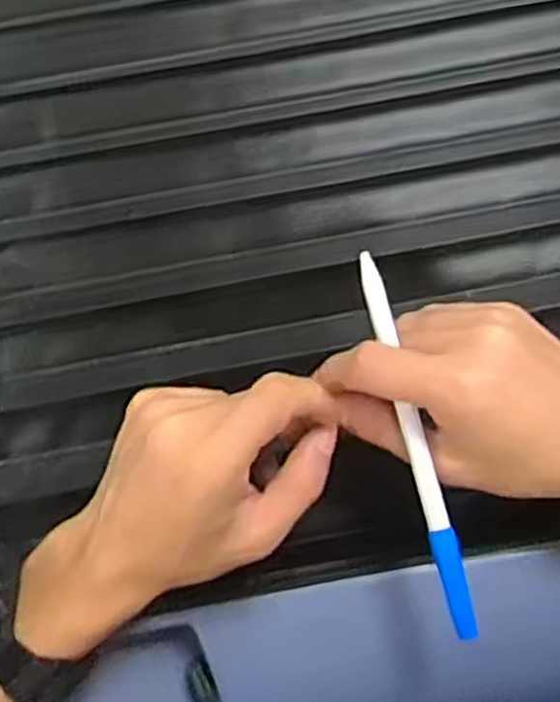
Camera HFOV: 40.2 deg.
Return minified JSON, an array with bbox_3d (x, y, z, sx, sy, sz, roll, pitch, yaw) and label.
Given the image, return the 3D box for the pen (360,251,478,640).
[{"bbox_3d":[0.060,0.039,0.334,0.011,0.006,0.169,-14,85,-3],"label":"pen"}]

